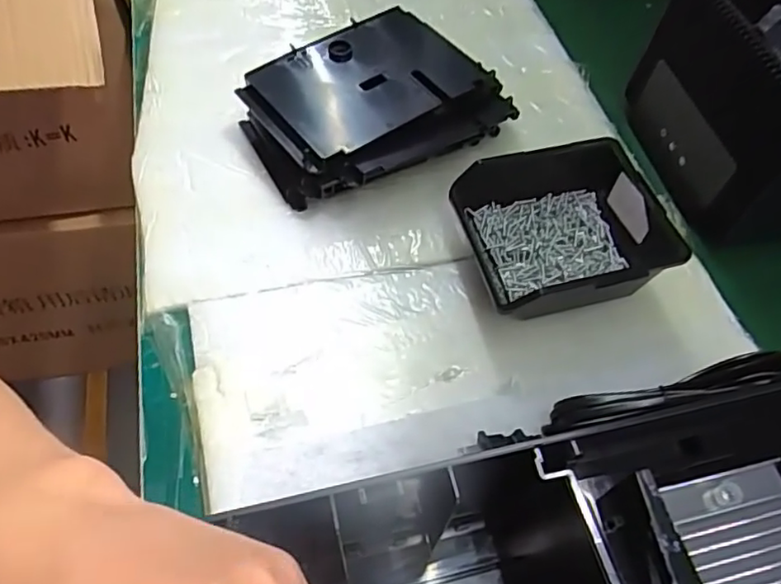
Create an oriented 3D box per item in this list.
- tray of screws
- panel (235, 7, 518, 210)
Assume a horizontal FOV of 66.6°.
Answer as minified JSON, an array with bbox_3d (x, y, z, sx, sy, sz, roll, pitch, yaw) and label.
[{"bbox_3d":[0.125,-0.042,0.440,0.132,0.062,0.123,-14,59,-10],"label":"tray of screws"},{"bbox_3d":[-0.014,-0.162,0.513,0.213,0.058,0.146,-28,62,-18],"label":"panel"}]

